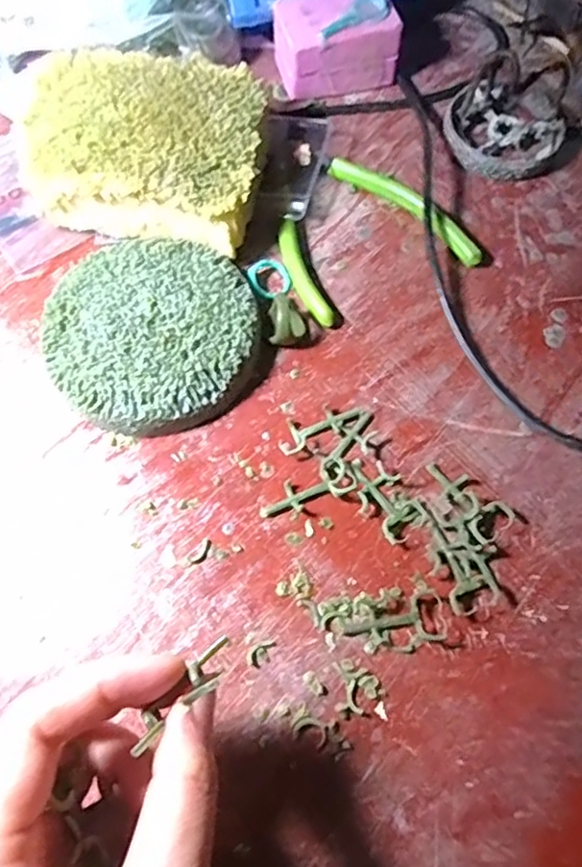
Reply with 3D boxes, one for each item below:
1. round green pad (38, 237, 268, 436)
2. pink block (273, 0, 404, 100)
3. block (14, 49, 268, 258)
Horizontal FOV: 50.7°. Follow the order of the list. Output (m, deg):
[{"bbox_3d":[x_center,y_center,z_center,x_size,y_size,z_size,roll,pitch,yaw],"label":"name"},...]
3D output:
[{"bbox_3d":[-0.068,-0.050,0.305,0.100,0.024,0.101,0,68,0],"label":"round green pad"},{"bbox_3d":[0.027,-0.239,0.375,0.071,0.040,0.049,-14,68,-6],"label":"pink block"},{"bbox_3d":[-0.081,-0.150,0.333,0.132,0.049,0.097,11,68,5],"label":"block"}]

